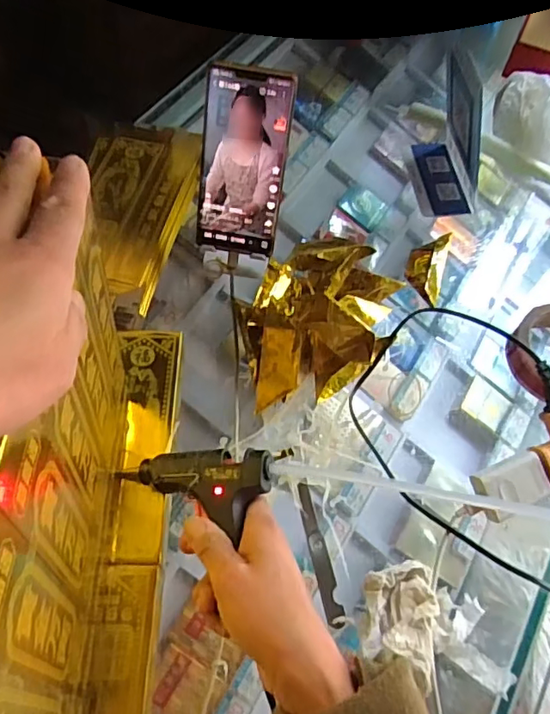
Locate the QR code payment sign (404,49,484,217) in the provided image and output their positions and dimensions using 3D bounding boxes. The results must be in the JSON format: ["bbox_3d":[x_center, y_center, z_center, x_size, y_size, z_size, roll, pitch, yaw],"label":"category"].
[{"bbox_3d":[0.195,-0.236,0.617,0.060,0.124,0.114,-1,61,-5],"label":"QR code payment sign"}]

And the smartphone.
[{"bbox_3d":[-0.029,-0.170,0.496,0.075,0.157,0.007,11,30,2],"label":"smartphone"}]

